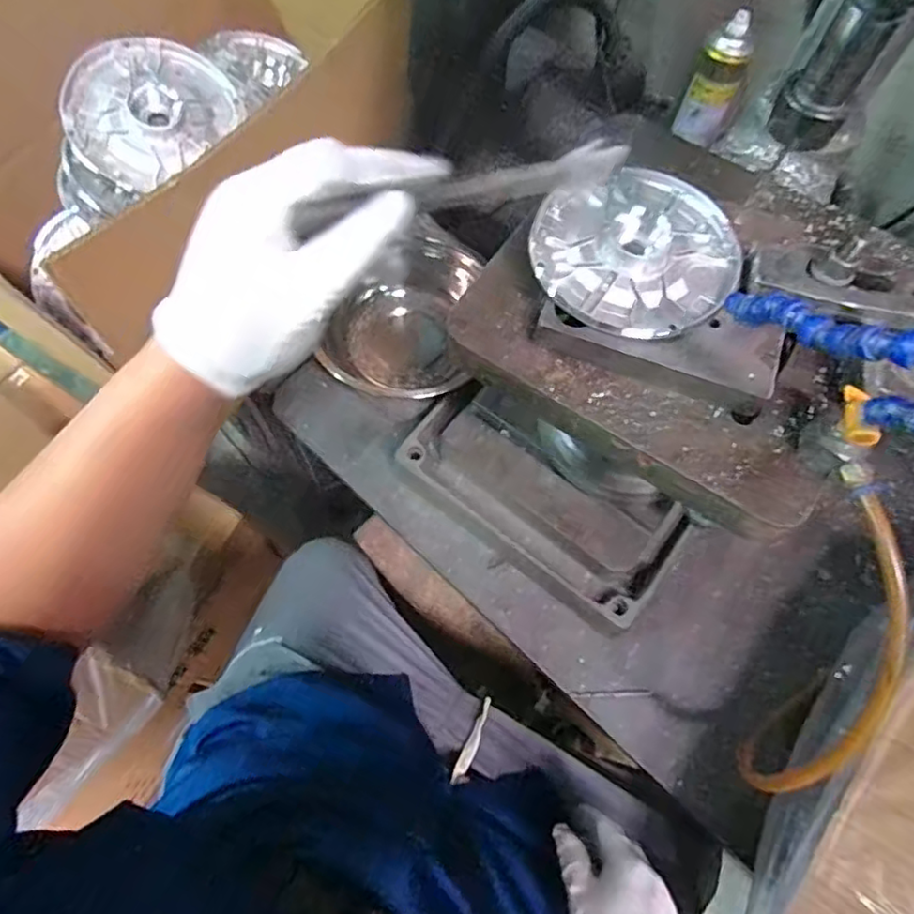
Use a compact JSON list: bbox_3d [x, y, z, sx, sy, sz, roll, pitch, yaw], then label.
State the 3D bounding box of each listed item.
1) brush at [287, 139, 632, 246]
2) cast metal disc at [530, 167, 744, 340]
[{"bbox_3d":[0.012,-0.130,0.295,0.181,0.023,0.015,-22,70,-27],"label":"brush"},{"bbox_3d":[0.120,-0.143,0.413,0.133,0.023,0.131,1,68,-2],"label":"cast metal disc"}]

